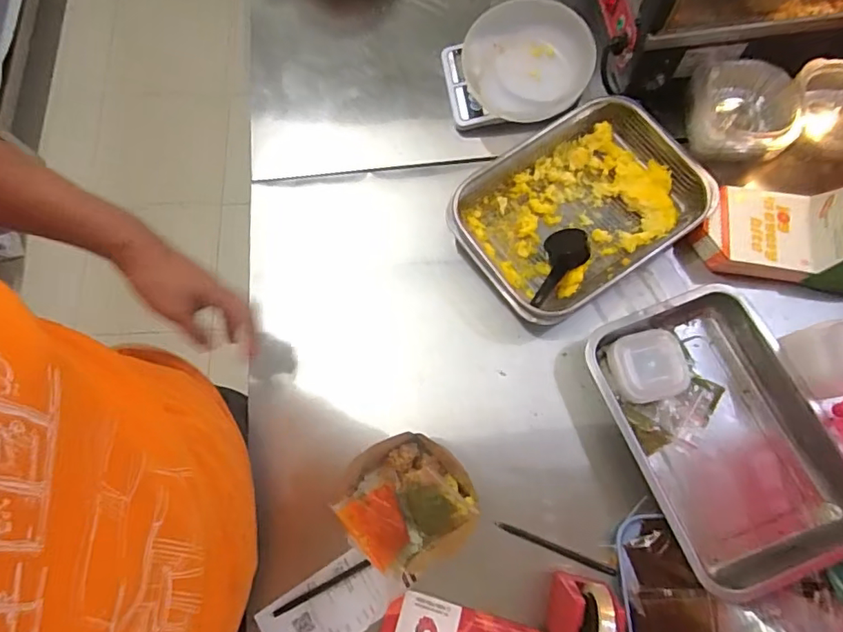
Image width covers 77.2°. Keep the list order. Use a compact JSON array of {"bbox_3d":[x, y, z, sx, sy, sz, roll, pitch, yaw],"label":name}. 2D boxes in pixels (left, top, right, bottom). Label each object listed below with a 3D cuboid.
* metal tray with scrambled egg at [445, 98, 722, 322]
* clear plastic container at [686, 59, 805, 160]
[{"bbox_3d":[0.205,-0.141,0.694,0.310,0.053,0.217,-33,76,-8],"label":"metal tray with scrambled egg"},{"bbox_3d":[0.427,-0.266,0.703,0.136,0.061,0.134,12,74,5],"label":"clear plastic container"}]

